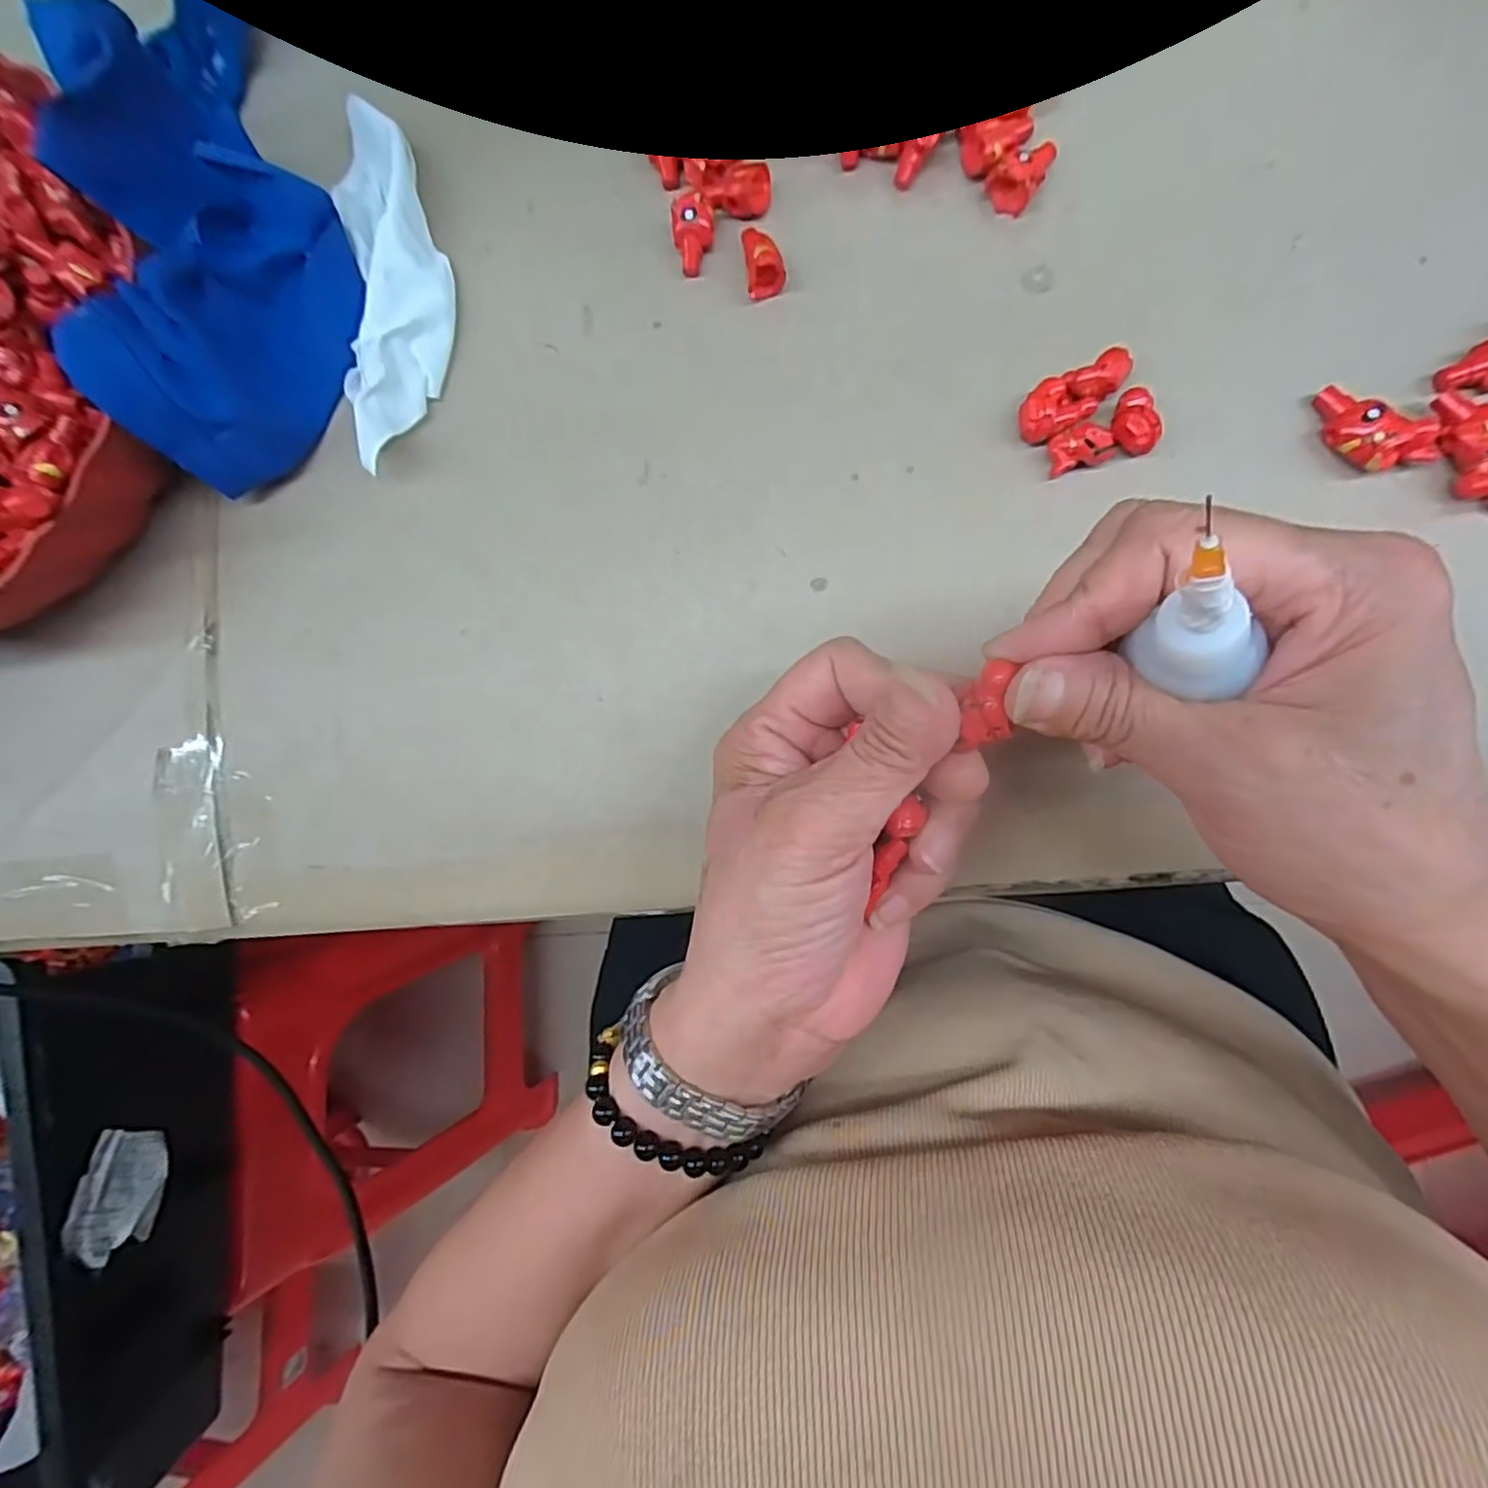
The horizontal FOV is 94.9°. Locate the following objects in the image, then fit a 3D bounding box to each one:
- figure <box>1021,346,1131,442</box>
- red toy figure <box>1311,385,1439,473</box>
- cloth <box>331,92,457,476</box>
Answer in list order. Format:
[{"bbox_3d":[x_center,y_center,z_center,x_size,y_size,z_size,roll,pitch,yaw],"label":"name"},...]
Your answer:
[{"bbox_3d":[0.114,-0.120,0.237,0.040,0.012,0.017,-30,84,6],"label":"figure"},{"bbox_3d":[0.203,-0.100,0.222,0.038,0.013,0.017,33,93,8],"label":"red toy figure"},{"bbox_3d":[-0.144,-0.187,0.274,0.046,0.024,0.151,-15,86,8],"label":"cloth"}]

